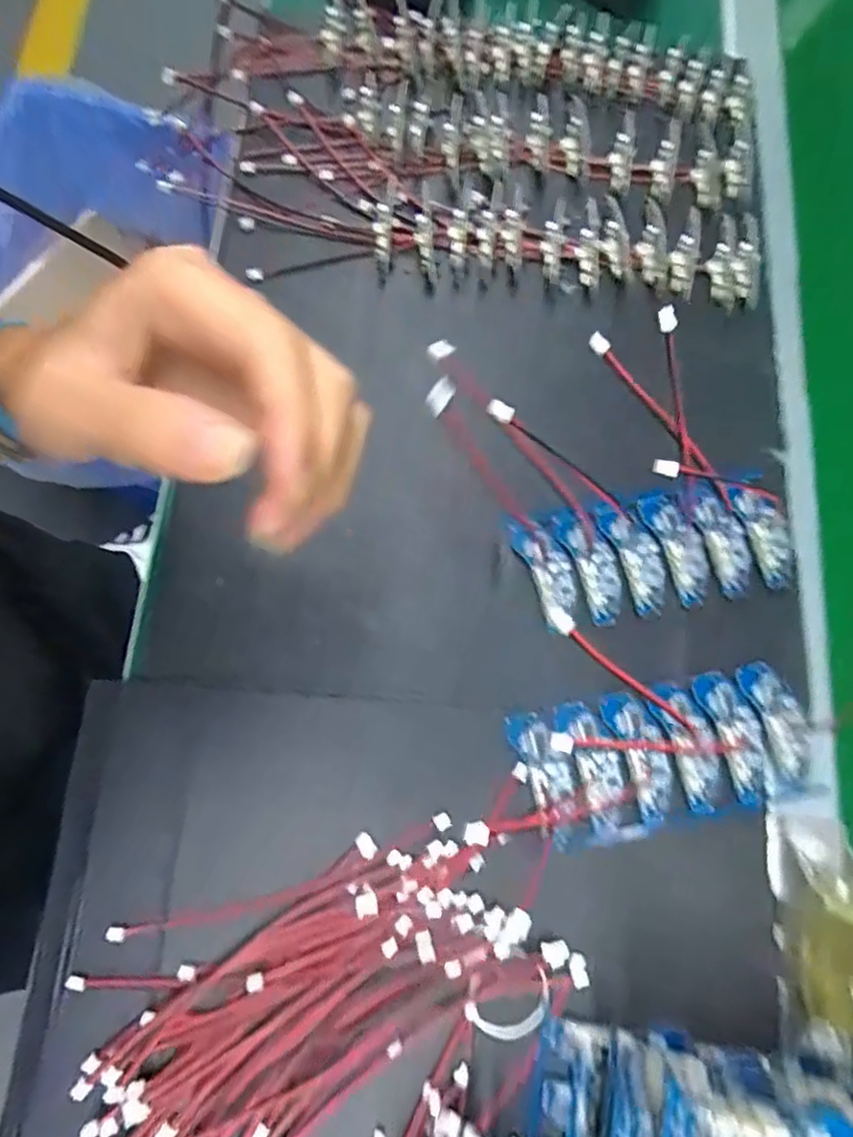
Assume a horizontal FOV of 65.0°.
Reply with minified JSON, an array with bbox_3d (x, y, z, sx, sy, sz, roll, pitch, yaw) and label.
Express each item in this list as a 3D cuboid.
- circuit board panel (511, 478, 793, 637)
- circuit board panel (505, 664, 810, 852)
[{"bbox_3d":[0.132,-0.011,0.385,0.156,0.012,0.070,-10,76,-6],"label":"circuit board panel"},{"bbox_3d":[0.126,0.098,0.351,0.152,0.005,0.070,-10,76,-6],"label":"circuit board panel"}]

